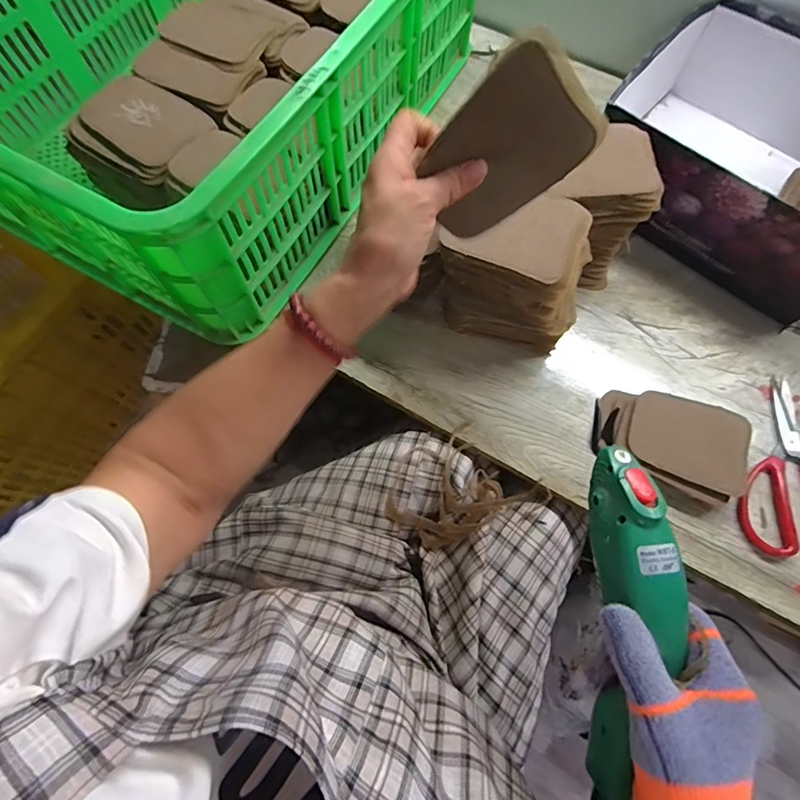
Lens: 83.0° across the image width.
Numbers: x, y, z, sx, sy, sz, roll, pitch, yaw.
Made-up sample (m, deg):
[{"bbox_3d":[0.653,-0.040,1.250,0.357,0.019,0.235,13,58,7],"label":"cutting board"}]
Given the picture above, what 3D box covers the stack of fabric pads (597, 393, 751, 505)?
[{"bbox_3d":[0.271,0.038,0.452,0.134,0.025,0.094,24,71,10],"label":"stack of fabric pads"}]

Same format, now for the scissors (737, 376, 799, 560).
[{"bbox_3d":[0.401,0.072,0.446,0.107,0.009,0.182,25,71,10],"label":"scissors"}]

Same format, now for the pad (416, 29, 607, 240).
[{"bbox_3d":[0.067,-0.161,0.300,0.114,0.085,0.007,-35,46,34],"label":"pad"}]

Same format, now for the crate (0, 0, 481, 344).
[{"bbox_3d":[-0.192,-0.431,0.526,0.433,0.191,0.644,26,72,10],"label":"crate"}]

